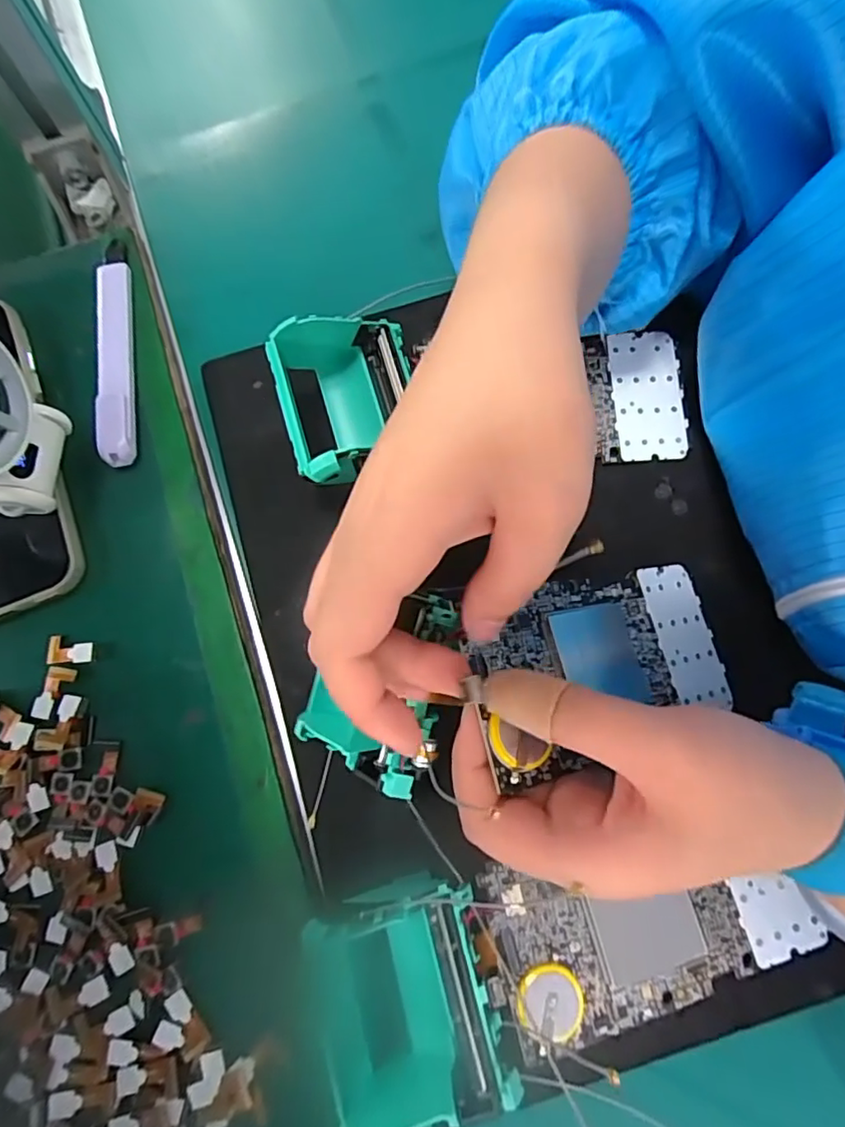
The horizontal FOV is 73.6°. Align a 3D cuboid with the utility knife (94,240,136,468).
[{"bbox_3d":[-0.154,-0.110,0.282,0.016,0.010,0.132,-9,76,-2],"label":"utility knife"}]

